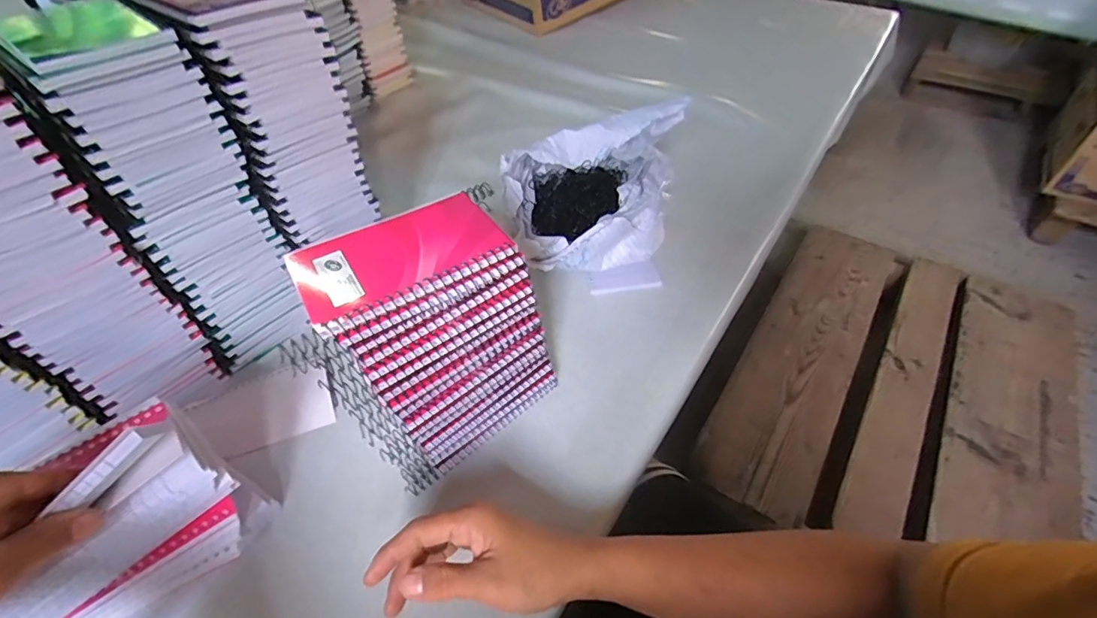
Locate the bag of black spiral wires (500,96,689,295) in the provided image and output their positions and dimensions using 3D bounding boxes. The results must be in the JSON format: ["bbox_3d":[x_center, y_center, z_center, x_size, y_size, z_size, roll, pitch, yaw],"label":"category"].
[{"bbox_3d":[0.062,-0.119,0.558,0.211,0.126,0.163,-10,49,-8],"label":"bag of black spiral wires"}]

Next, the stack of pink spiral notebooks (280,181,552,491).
[{"bbox_3d":[-0.091,0.026,0.384,0.160,0.177,0.103,-34,56,-26],"label":"stack of pink spiral notebooks"}]

